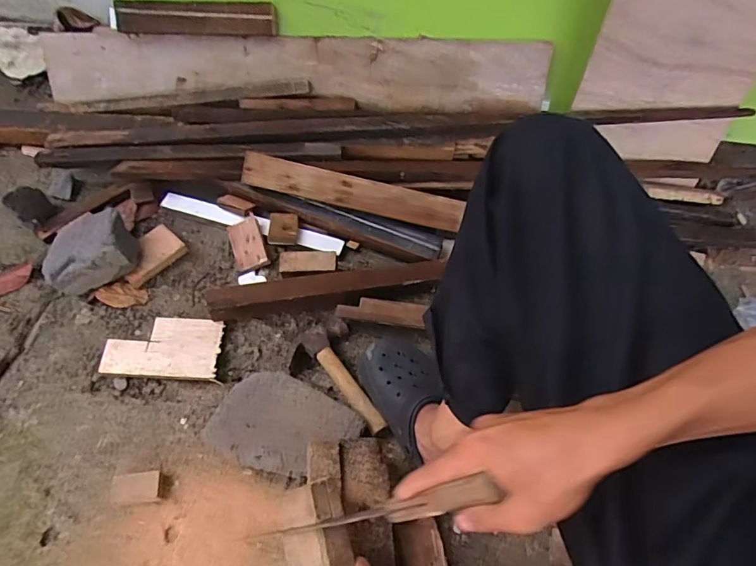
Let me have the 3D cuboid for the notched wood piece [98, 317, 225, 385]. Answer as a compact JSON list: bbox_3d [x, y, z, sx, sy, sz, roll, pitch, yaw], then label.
[{"bbox_3d":[-0.348,0.104,0.780,0.178,0.017,0.101,5,59,-3],"label":"notched wood piece"}]

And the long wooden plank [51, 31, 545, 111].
[{"bbox_3d":[-0.155,-0.422,0.961,0.983,0.134,0.038,2,39,0],"label":"long wooden plank"}]

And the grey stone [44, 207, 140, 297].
[{"bbox_3d":[-0.483,-0.046,0.801,0.145,0.088,0.089,-22,64,-18],"label":"grey stone"}]

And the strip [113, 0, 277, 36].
[{"bbox_3d":[-0.346,-0.511,0.919,0.298,0.059,0.035,3,59,-2],"label":"strip"}]

